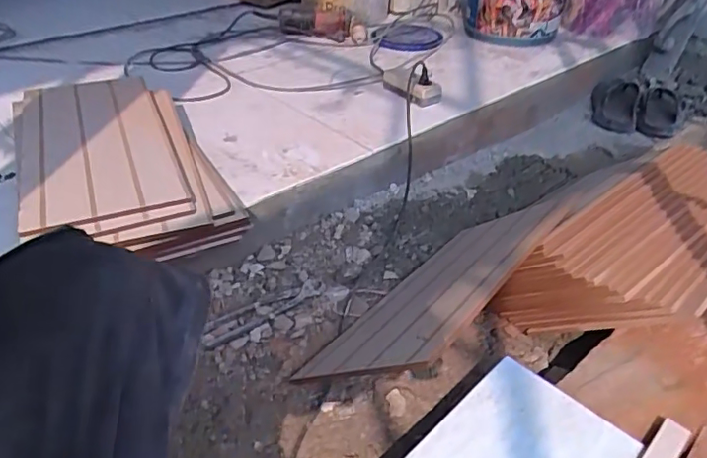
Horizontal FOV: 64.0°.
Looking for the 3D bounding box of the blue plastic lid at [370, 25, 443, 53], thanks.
[{"bbox_3d":[0.149,-0.531,1.570,0.170,0.026,0.167,0,38,0],"label":"blue plastic lid"}]

